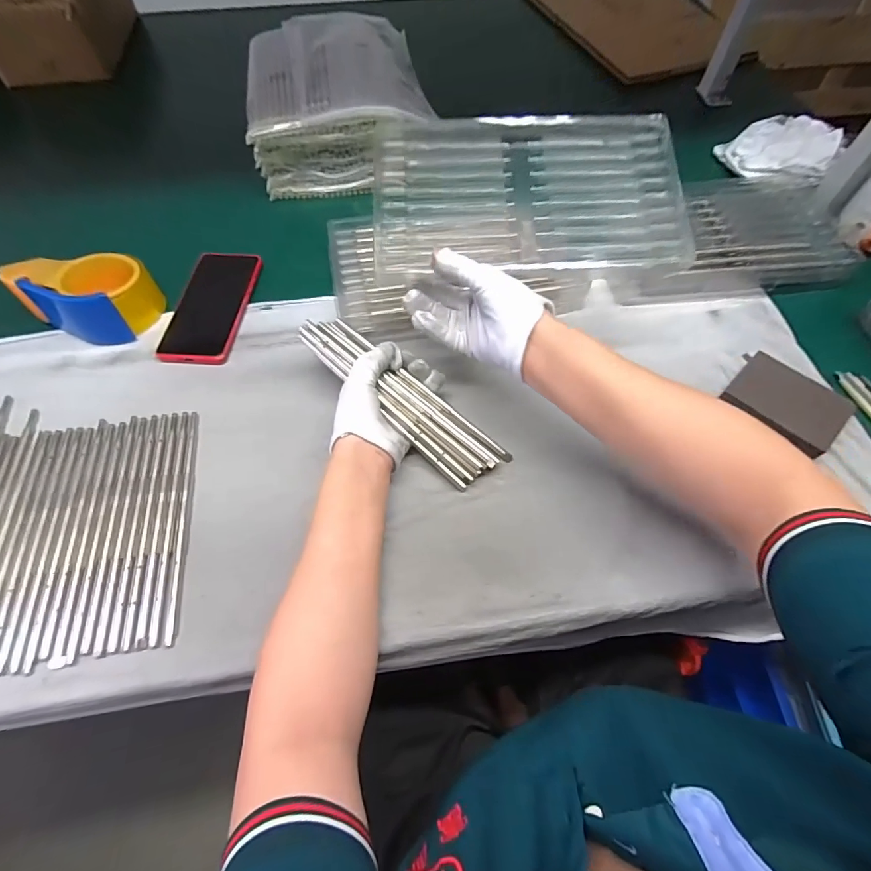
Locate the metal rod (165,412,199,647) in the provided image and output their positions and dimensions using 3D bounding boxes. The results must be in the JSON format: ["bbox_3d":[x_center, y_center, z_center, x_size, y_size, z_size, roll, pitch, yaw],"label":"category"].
[{"bbox_3d":[-0.229,0.072,0.404,0.009,0.005,0.219,-8,62,-6],"label":"metal rod"}]

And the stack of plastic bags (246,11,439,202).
[{"bbox_3d":[-0.137,-0.474,0.633,0.232,0.116,0.264,-6,62,-5],"label":"stack of plastic bags"}]

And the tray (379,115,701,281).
[{"bbox_3d":[0.085,-0.227,0.416,0.277,0.024,0.170,-1,79,1],"label":"tray"}]

